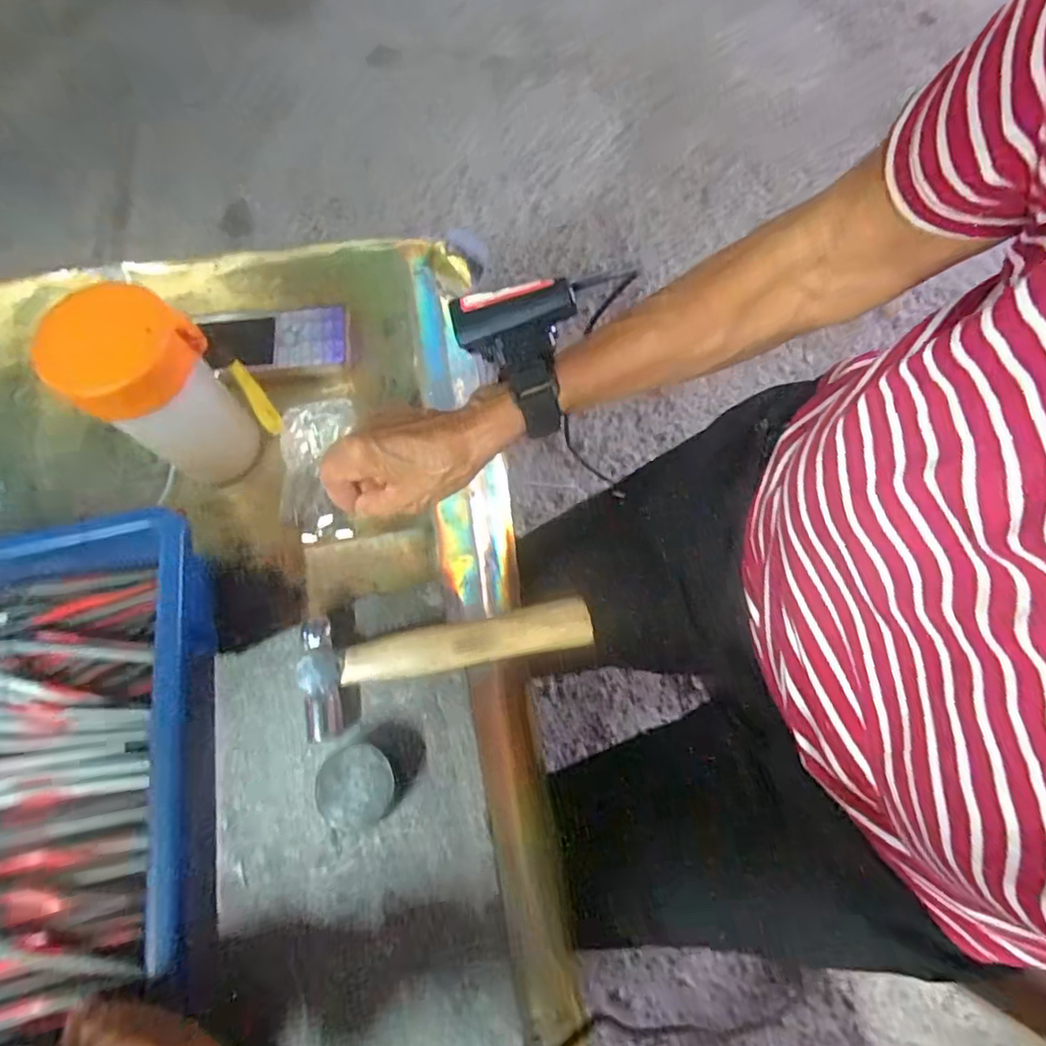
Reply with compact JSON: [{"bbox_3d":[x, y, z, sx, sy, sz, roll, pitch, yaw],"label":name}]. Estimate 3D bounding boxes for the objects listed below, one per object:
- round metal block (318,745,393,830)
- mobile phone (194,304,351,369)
[{"bbox_3d":[-0.080,0.127,0.296,0.037,0.022,0.034,-12,69,-2],"label":"round metal block"},{"bbox_3d":[-0.182,-0.135,0.448,0.103,0.010,0.051,-9,69,-1],"label":"mobile phone"}]

